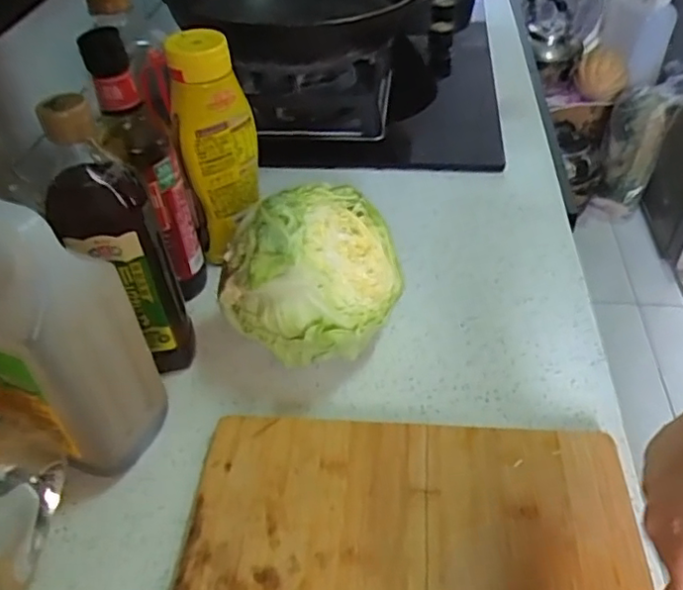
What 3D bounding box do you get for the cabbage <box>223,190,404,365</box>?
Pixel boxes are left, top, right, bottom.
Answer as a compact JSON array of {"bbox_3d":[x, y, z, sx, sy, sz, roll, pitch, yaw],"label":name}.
[{"bbox_3d":[-0.011,-0.014,0.520,0.121,0.144,0.144,32,55,33],"label":"cabbage"}]

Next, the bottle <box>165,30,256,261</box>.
[{"bbox_3d":[-0.115,-0.137,0.585,0.068,0.204,0.047,-11,44,-6],"label":"bottle"}]

